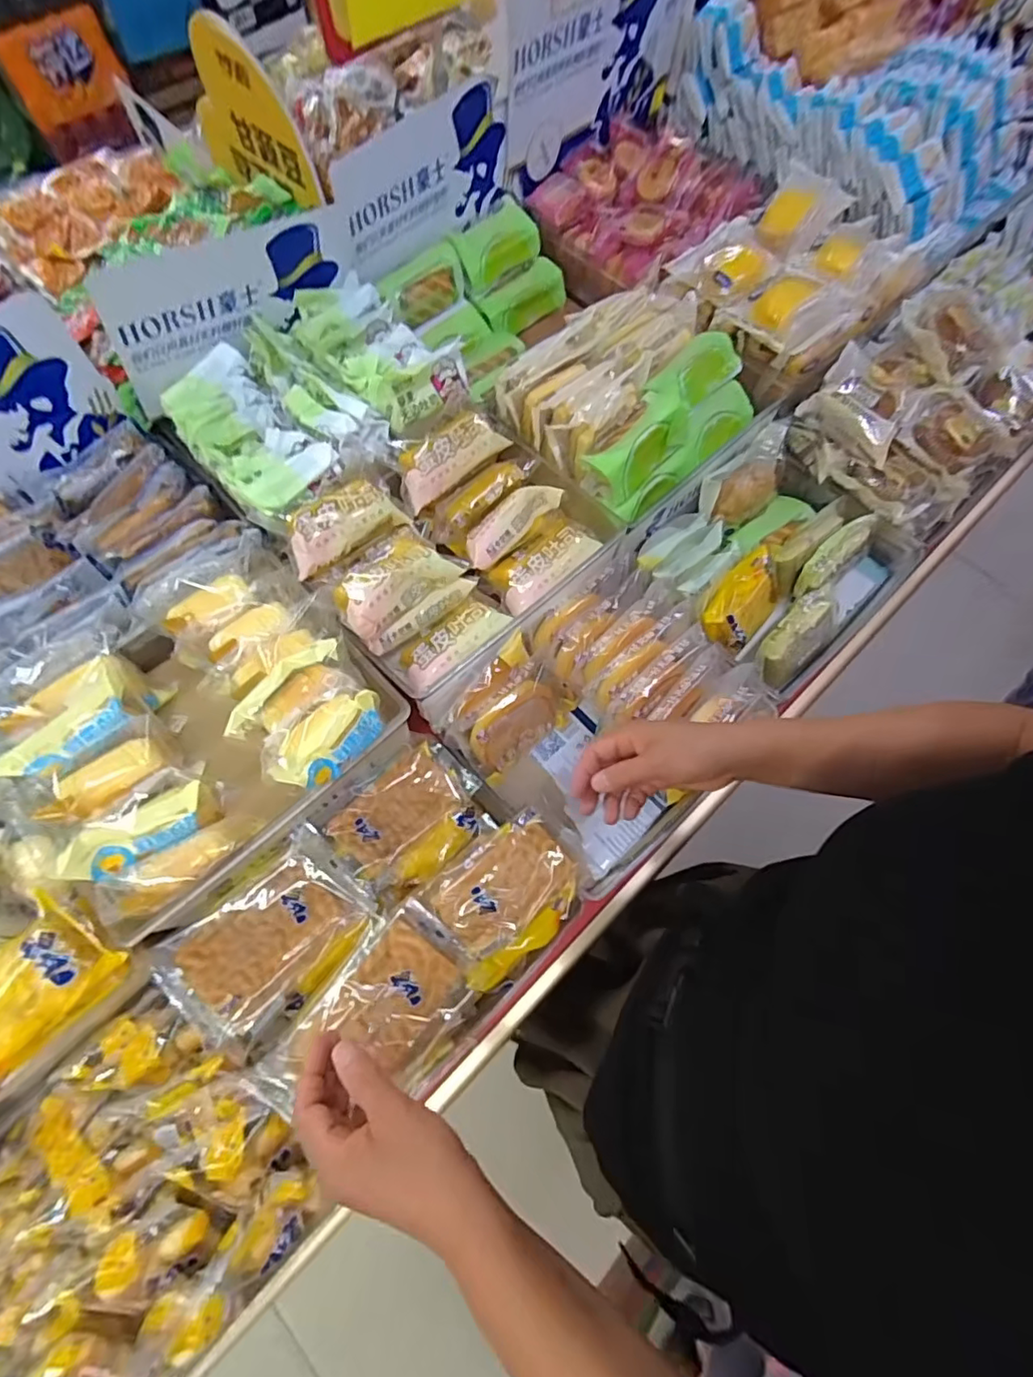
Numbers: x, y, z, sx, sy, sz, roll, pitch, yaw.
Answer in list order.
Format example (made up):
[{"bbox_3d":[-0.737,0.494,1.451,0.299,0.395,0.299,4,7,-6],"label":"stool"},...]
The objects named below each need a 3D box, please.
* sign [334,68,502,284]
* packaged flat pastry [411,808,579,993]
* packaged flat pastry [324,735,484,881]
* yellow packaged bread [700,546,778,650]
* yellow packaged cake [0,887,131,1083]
[{"bbox_3d":[-0.113,-0.621,0.717,0.272,0.146,0.011,-42,80,-14],"label":"sign"},{"bbox_3d":[-0.010,0.192,0.546,0.136,0.026,0.110,-36,72,-13],"label":"packaged flat pastry"},{"bbox_3d":[-0.107,0.133,0.594,0.142,0.021,0.113,-43,91,-22],"label":"packaged flat pastry"},{"bbox_3d":[0.277,-0.105,0.724,0.148,0.045,0.090,-49,115,-21],"label":"yellow packaged bread"},{"bbox_3d":[-0.390,0.236,0.453,0.086,0.048,0.129,38,73,14],"label":"yellow packaged cake"}]

